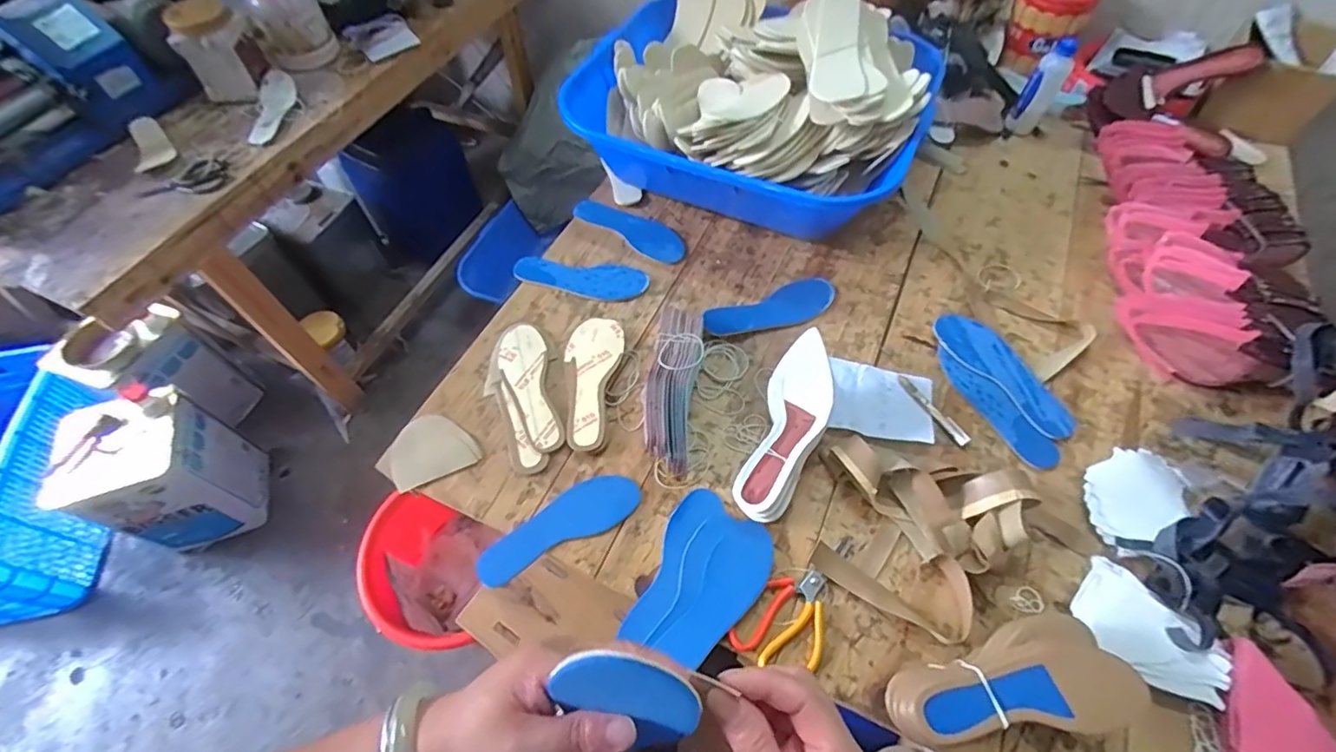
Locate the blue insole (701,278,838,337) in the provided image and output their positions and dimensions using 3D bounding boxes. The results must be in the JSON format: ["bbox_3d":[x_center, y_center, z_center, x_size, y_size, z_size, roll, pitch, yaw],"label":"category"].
[{"bbox_3d":[0.172,-0.111,0.928,0.230,0.024,0.076,-22,60,-12],"label":"blue insole"}]

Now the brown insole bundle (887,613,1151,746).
[{"bbox_3d":[0.348,0.317,0.596,0.240,0.103,0.108,-4,58,-1],"label":"brown insole bundle"}]

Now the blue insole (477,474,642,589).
[{"bbox_3d":[-0.144,0.198,0.751,0.222,0.011,0.074,-29,61,-15],"label":"blue insole"}]

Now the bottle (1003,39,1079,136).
[{"bbox_3d":[0.730,-0.566,1.103,0.067,0.157,0.065,-32,62,-17],"label":"bottle"}]

